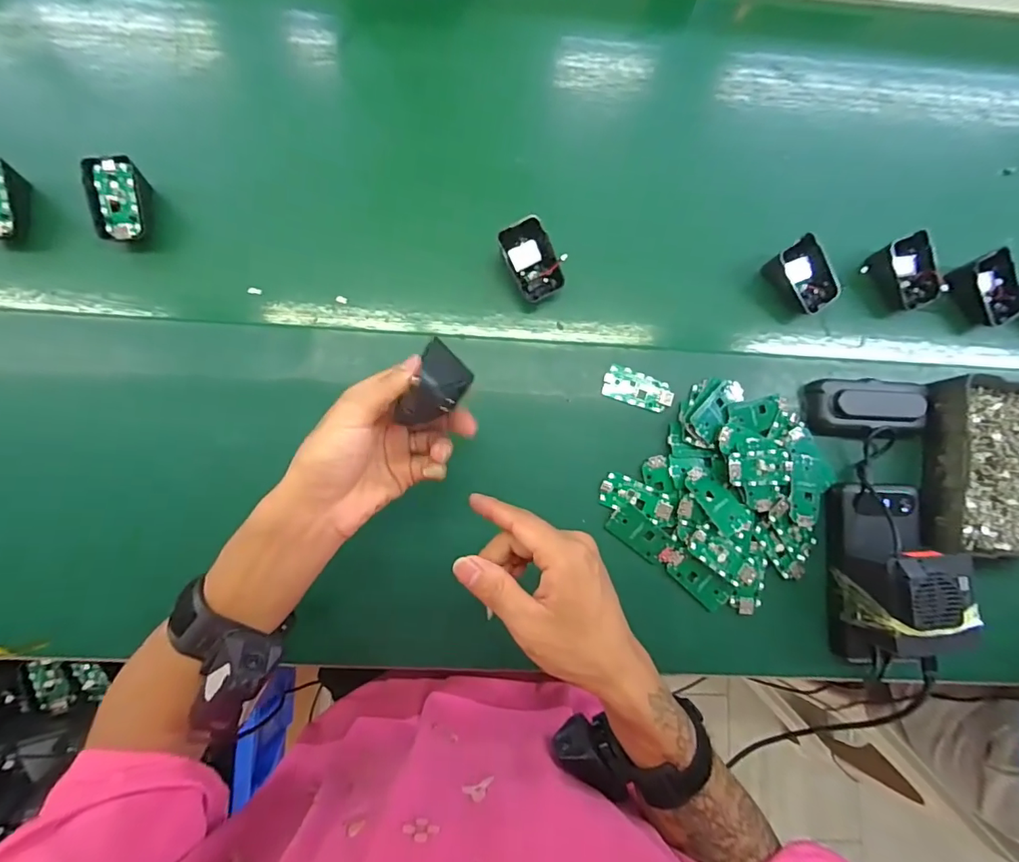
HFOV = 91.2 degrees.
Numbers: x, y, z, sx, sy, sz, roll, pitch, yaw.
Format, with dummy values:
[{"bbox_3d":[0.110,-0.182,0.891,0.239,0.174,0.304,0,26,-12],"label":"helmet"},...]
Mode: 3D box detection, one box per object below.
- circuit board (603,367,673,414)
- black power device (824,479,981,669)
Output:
[{"bbox_3d":[0.120,-0.038,0.464,0.065,0.004,0.031,19,83,0],"label":"circuit board"},{"bbox_3d":[0.330,0.123,0.414,0.072,0.068,0.151,3,83,-1],"label":"black power device"}]

